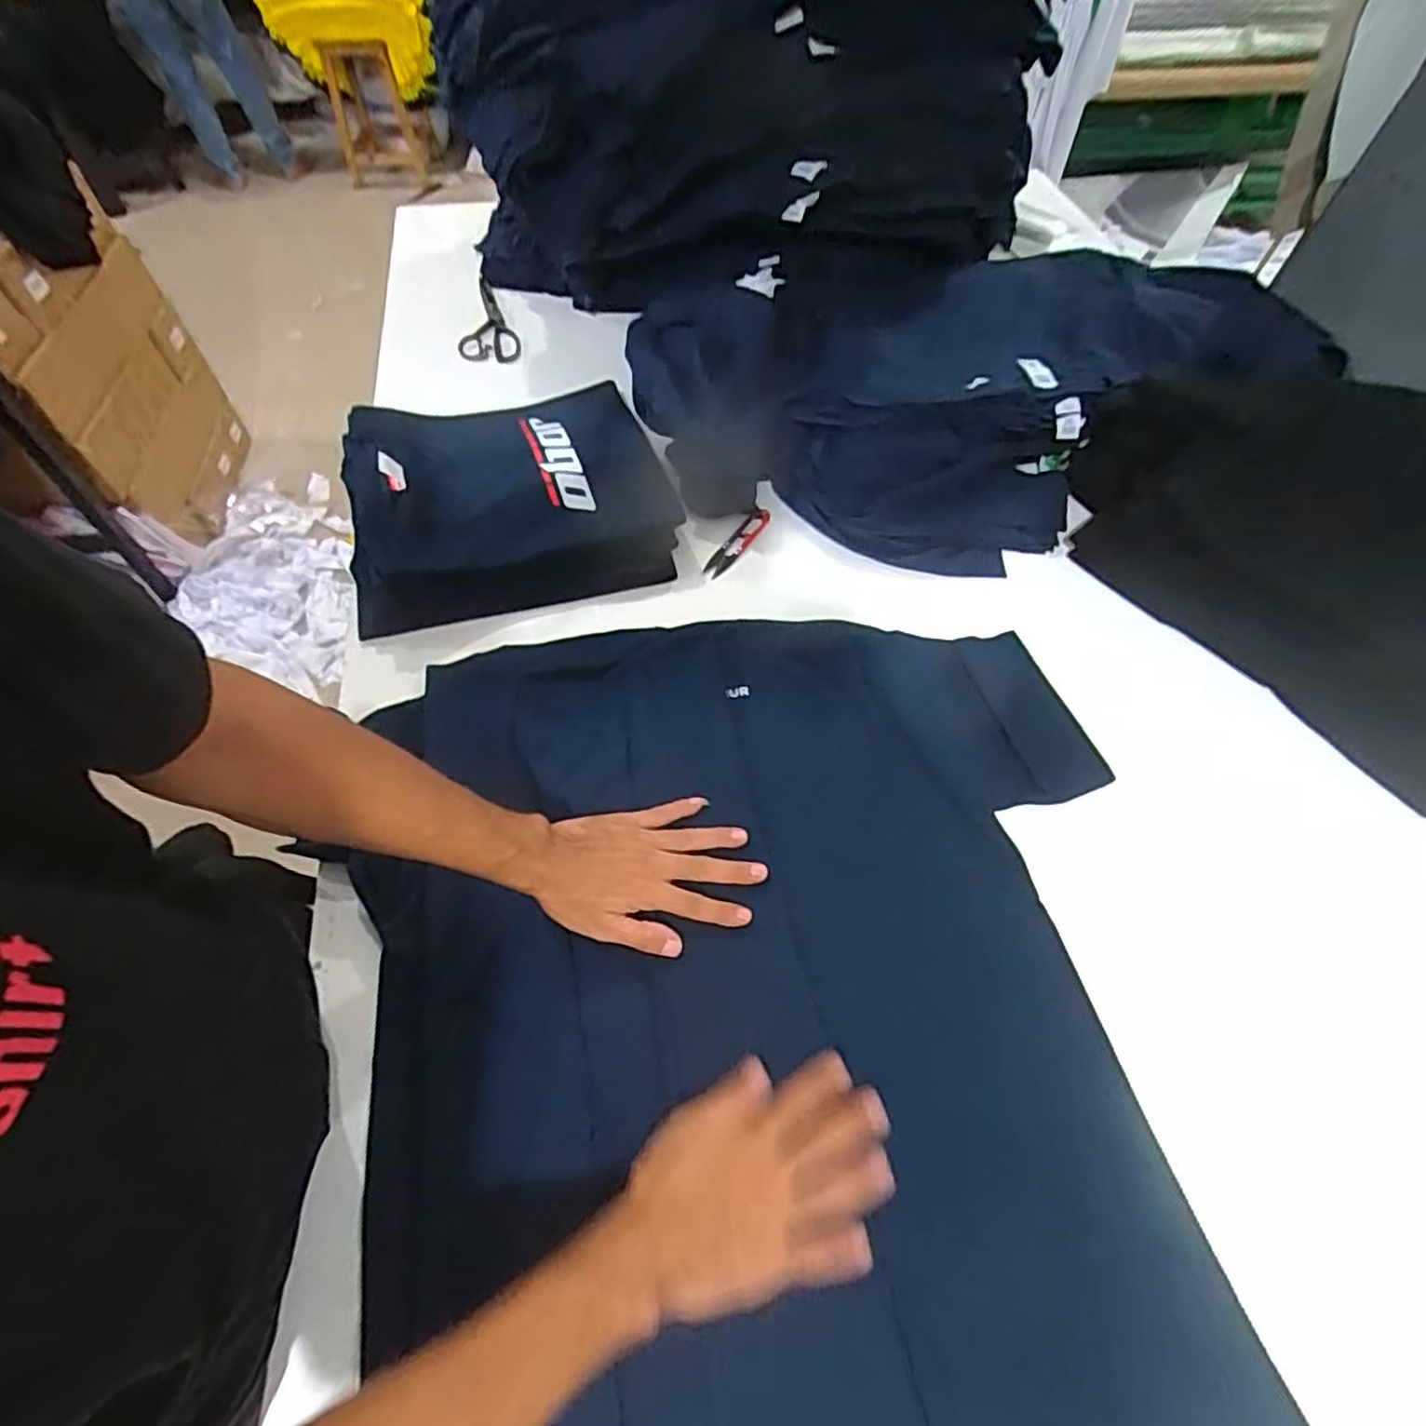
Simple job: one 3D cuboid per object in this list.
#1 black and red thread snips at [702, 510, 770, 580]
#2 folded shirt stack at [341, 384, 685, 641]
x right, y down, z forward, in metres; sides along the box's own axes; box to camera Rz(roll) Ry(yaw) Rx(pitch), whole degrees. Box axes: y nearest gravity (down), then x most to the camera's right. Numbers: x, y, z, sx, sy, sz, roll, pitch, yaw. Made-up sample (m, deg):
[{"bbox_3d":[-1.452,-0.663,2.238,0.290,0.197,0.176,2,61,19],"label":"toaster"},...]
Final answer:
[{"bbox_3d":[0.026,-0.196,0.823,0.026,0.015,0.118,31,62,18],"label":"black and red thread snips"},{"bbox_3d":[-0.235,-0.258,0.821,0.357,0.056,0.320,-15,58,-10],"label":"folded shirt stack"}]

